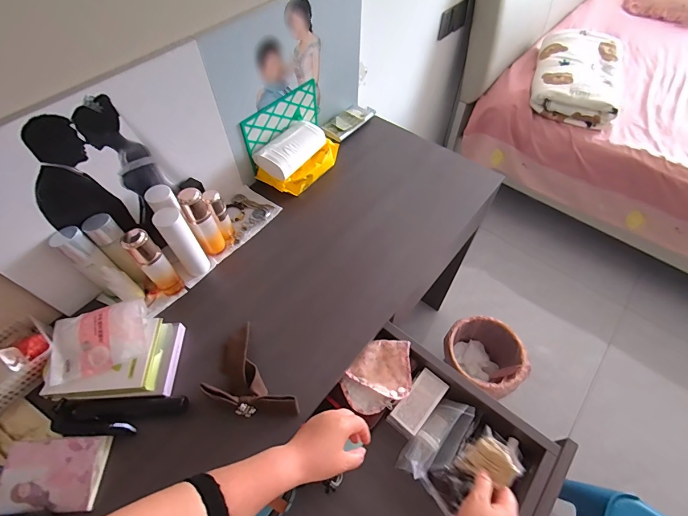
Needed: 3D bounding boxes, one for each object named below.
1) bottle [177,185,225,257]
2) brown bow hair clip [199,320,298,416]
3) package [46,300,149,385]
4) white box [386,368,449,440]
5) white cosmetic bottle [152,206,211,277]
[{"bbox_3d":[-0.268,-0.066,0.664,0.049,0.154,0.040,-30,61,-19],"label":"bottle"},{"bbox_3d":[-0.166,0.205,0.575,0.105,0.043,0.173,-33,61,-20],"label":"brown bow hair clip"},{"bbox_3d":[-0.405,0.135,0.574,0.147,0.020,0.110,-17,57,-11],"label":"package"},{"bbox_3d":[0.135,0.263,0.631,0.053,0.042,0.112,37,64,23],"label":"white box"},{"bbox_3d":[-0.298,-0.025,0.642,0.057,0.154,0.044,-28,60,-17],"label":"white cosmetic bottle"}]

